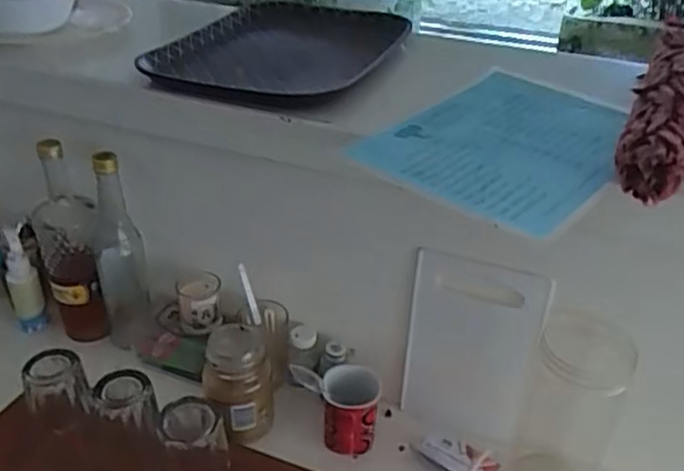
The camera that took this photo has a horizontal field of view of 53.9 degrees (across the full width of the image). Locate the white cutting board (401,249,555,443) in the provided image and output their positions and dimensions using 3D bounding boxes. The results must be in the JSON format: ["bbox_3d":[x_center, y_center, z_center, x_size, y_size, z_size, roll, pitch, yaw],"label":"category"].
[{"bbox_3d":[0.138,0.124,0.735,0.140,0.235,0.014,17,34,21],"label":"white cutting board"}]

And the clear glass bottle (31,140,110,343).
[{"bbox_3d":[-0.341,0.014,0.840,0.069,0.269,0.072,-16,36,-24],"label":"clear glass bottle"}]

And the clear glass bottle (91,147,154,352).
[{"bbox_3d":[-0.270,0.028,0.817,0.056,0.256,0.062,-9,34,-16],"label":"clear glass bottle"}]

